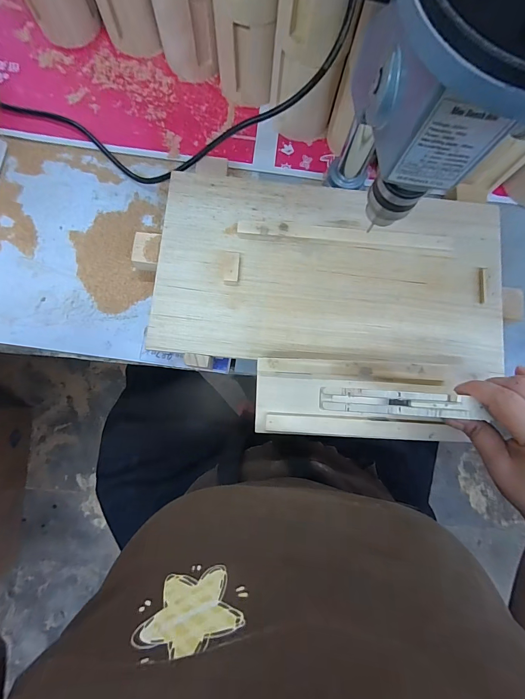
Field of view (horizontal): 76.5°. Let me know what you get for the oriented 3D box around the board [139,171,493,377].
[{"bbox_3d":[0.077,-0.086,0.366,0.377,0.018,0.205,6,81,-1],"label":"board"}]

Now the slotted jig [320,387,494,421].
[{"bbox_3d":[0.106,0.041,0.255,0.121,0.006,0.018,4,82,1],"label":"slotted jig"}]

